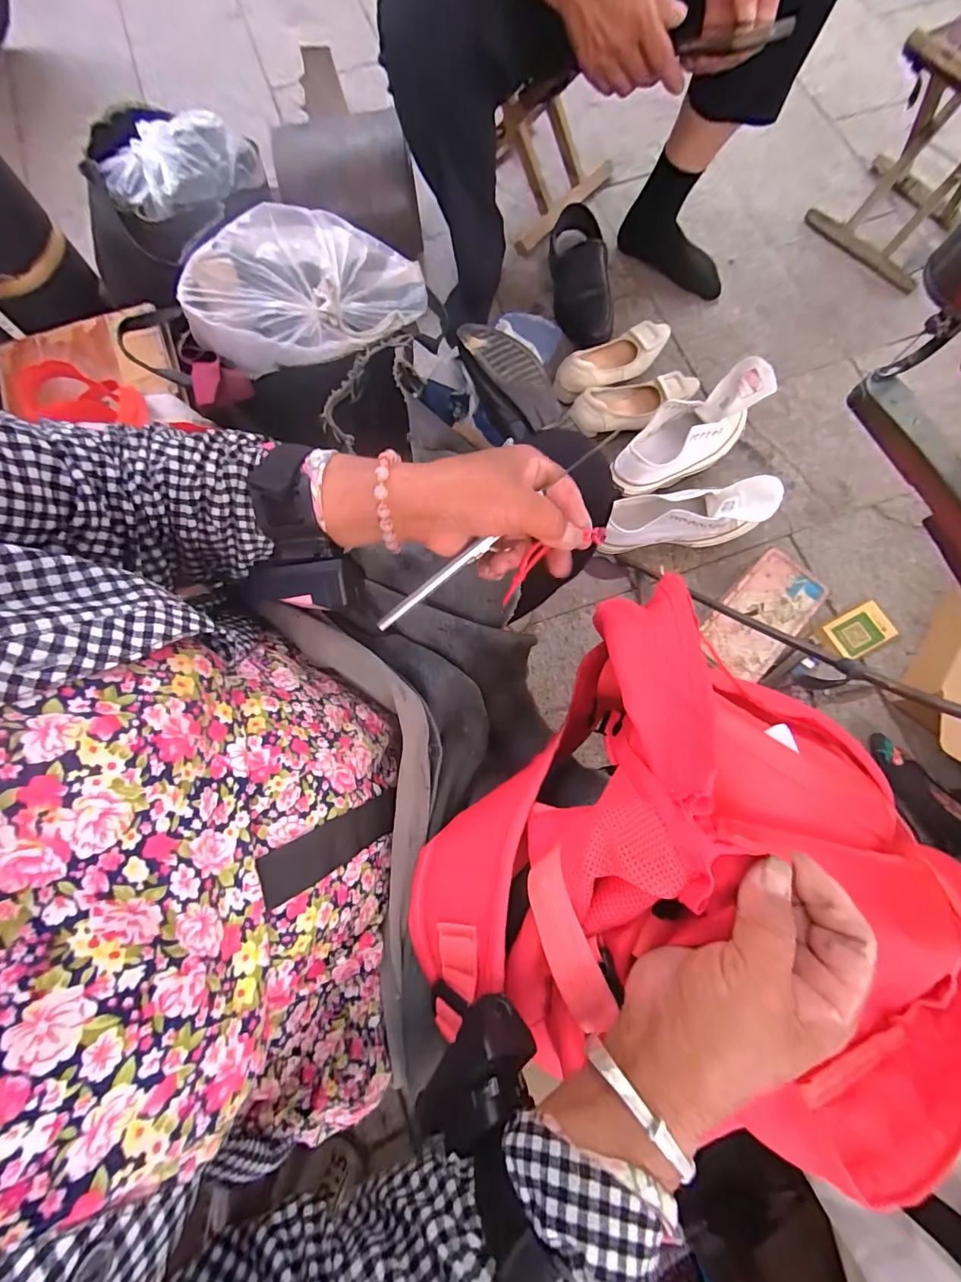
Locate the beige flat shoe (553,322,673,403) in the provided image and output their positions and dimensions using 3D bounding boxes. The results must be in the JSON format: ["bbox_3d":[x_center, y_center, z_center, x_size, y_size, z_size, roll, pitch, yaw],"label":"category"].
[{"bbox_3d":[0.244,-0.520,0.836,0.239,0.063,0.086,-32,78,-7],"label":"beige flat shoe"}]

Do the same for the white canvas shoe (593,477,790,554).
[{"bbox_3d":[0.324,-0.205,0.747,0.265,0.101,0.092,-9,76,12],"label":"white canvas shoe"}]

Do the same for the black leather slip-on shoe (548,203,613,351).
[{"bbox_3d":[0.190,-0.691,0.864,0.096,0.090,0.276,-11,90,-2],"label":"black leather slip-on shoe"}]

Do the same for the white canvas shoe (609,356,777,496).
[{"bbox_3d":[0.337,-0.334,0.751,0.272,0.128,0.094,-30,78,-6],"label":"white canvas shoe"}]

